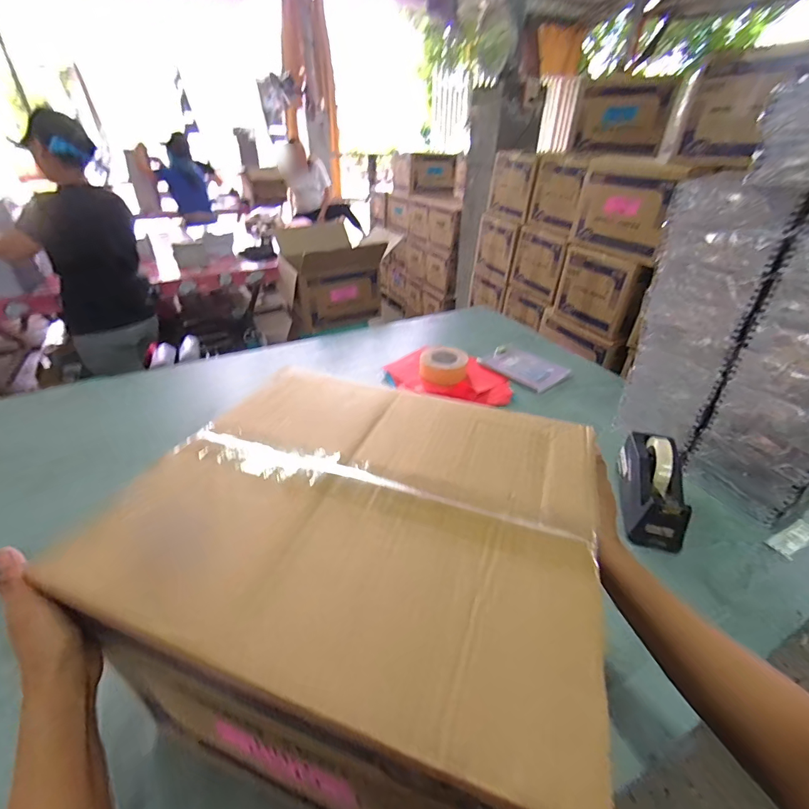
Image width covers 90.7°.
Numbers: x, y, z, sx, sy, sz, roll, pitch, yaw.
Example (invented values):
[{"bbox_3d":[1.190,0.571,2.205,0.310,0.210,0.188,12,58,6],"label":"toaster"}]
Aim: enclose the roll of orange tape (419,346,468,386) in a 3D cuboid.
[{"bbox_3d":[0.108,-0.105,1.116,0.133,0.056,0.156,6,34,7],"label":"roll of orange tape"}]

